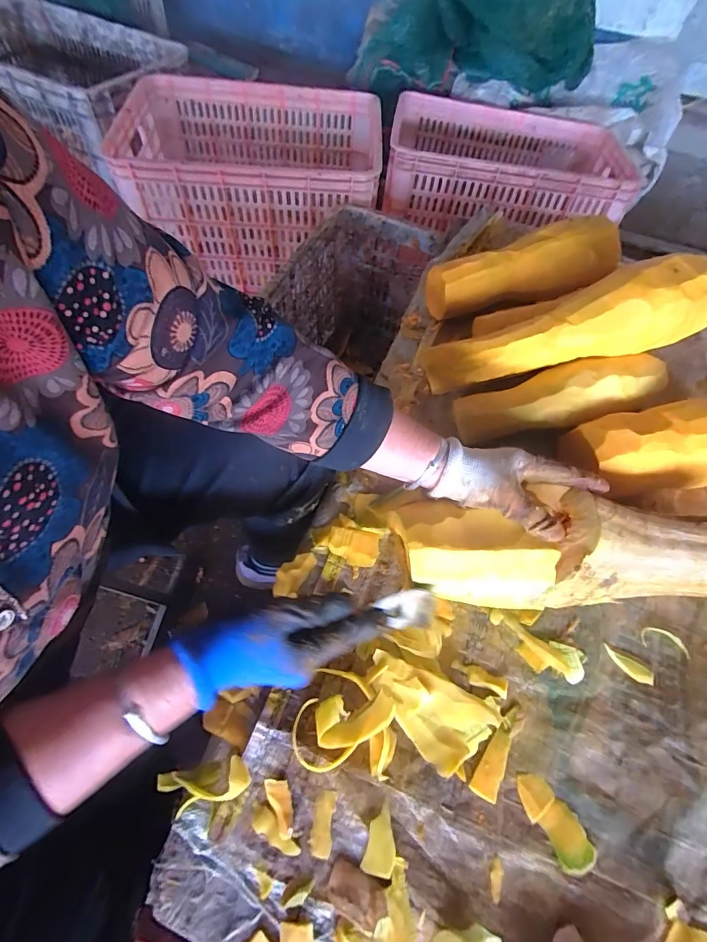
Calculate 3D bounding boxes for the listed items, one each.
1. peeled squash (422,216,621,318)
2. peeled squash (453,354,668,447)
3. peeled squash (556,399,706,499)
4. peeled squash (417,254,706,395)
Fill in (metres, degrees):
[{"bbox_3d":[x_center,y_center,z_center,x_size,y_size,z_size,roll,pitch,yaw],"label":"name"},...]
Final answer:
[{"bbox_3d":[0.242,-0.293,0.623,0.269,0.089,0.082,-7,64,-5],"label":"peeled squash"},{"bbox_3d":[0.259,-0.091,0.528,0.267,0.066,0.073,-9,65,-6],"label":"peeled squash"},{"bbox_3d":[0.374,-0.023,0.512,0.249,0.091,0.102,-7,64,-6],"label":"peeled squash"},{"bbox_3d":[0.268,-0.172,0.529,0.364,0.079,0.080,-15,64,12],"label":"peeled squash"}]

